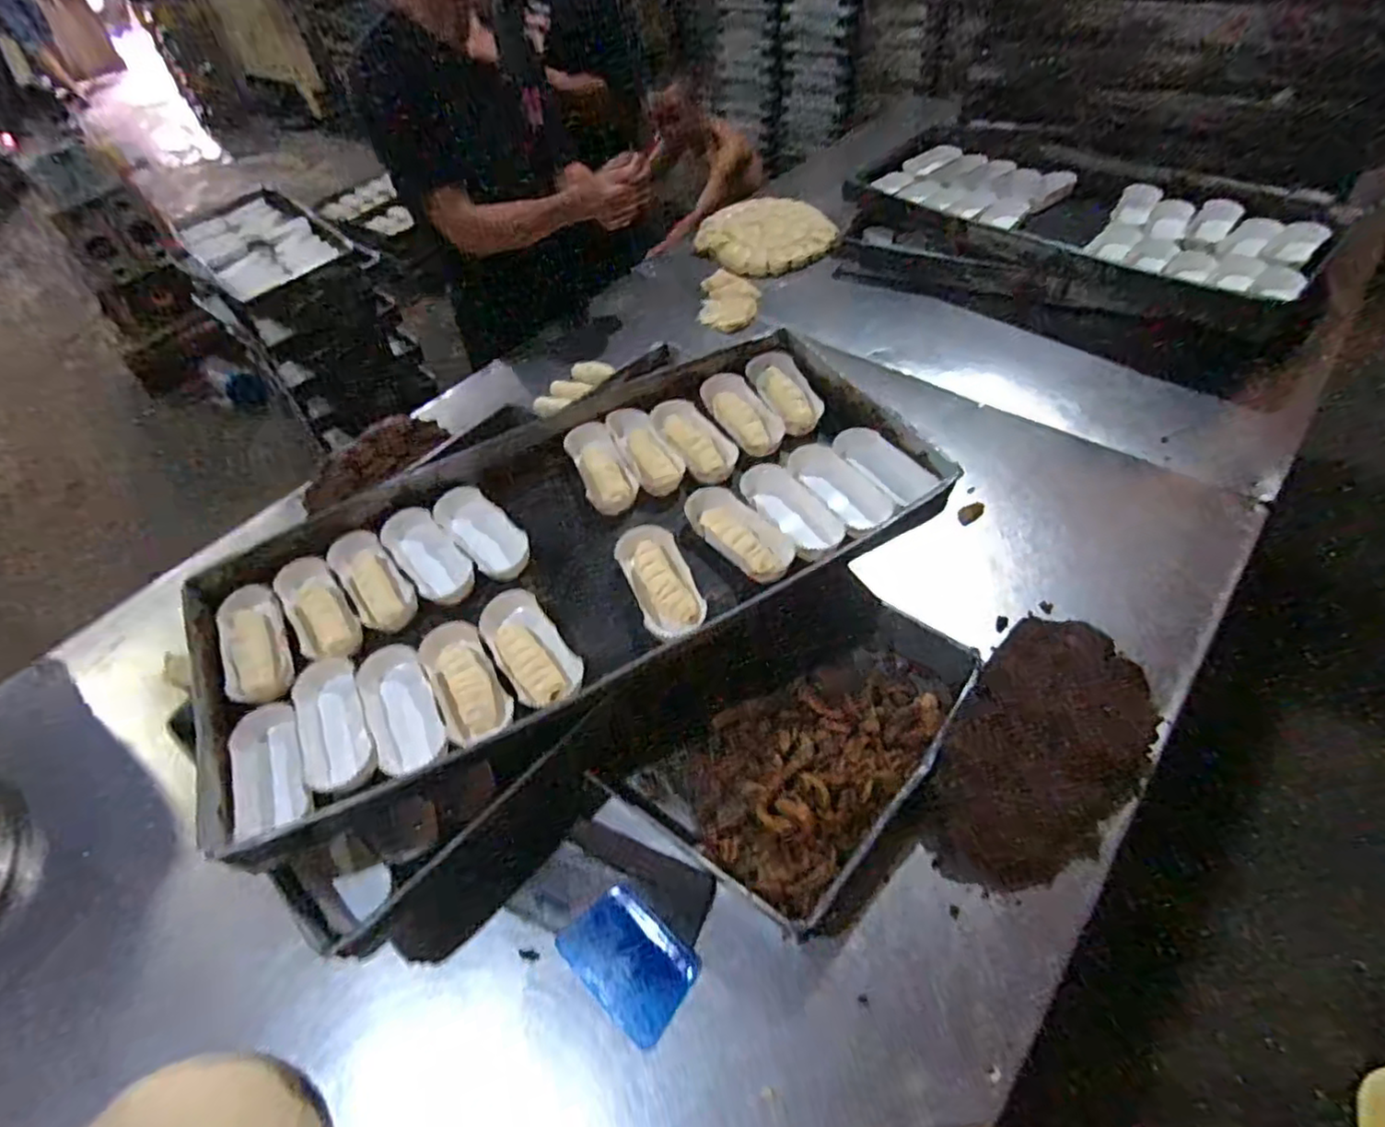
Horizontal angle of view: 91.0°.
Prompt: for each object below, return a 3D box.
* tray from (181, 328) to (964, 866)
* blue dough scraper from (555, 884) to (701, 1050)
[{"bbox_3d":[-0.137,-0.032,0.789,0.815,0.046,0.397,-26,55,-13],"label":"tray"},{"bbox_3d":[-0.062,0.377,0.652,0.125,0.004,0.087,32,63,25],"label":"blue dough scraper"}]

